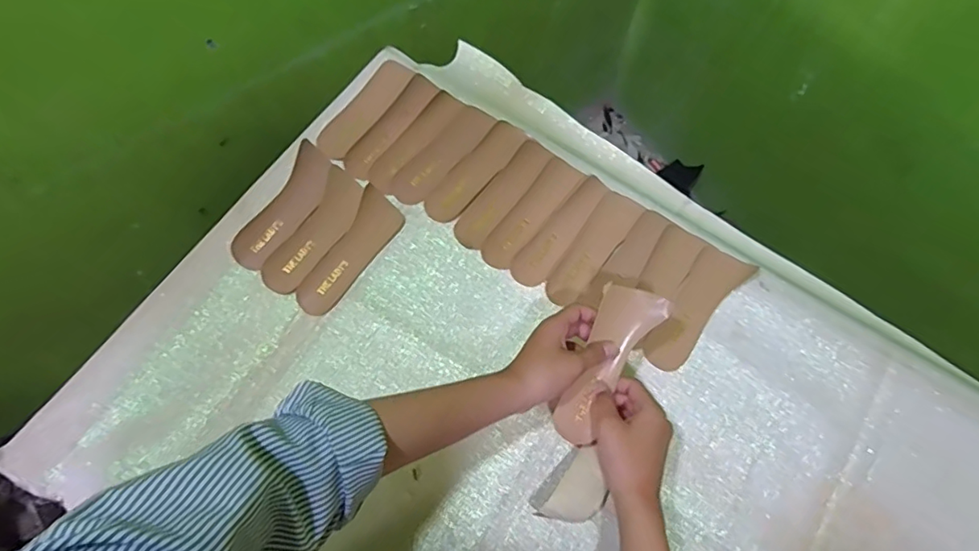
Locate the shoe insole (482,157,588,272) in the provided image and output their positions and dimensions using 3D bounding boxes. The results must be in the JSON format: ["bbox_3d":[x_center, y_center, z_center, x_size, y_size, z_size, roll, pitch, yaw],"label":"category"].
[{"bbox_3d":[0.046,-0.069,0.622,0.041,0.004,0.145,38,82,7],"label":"shoe insole"}]

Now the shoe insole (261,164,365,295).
[{"bbox_3d":[-0.193,-0.048,0.618,0.053,0.004,0.153,29,76,3],"label":"shoe insole"}]

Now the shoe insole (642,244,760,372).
[{"bbox_3d":[0.219,0.033,0.592,0.054,0.009,0.149,39,75,13],"label":"shoe insole"}]

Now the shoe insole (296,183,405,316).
[{"bbox_3d":[-0.154,-0.024,0.613,0.053,0.016,0.152,29,73,10],"label":"shoe insole"}]

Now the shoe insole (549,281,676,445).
[{"bbox_3d":[0.104,0.080,0.508,0.056,0.013,0.152,29,91,10],"label":"shoe insole"}]

